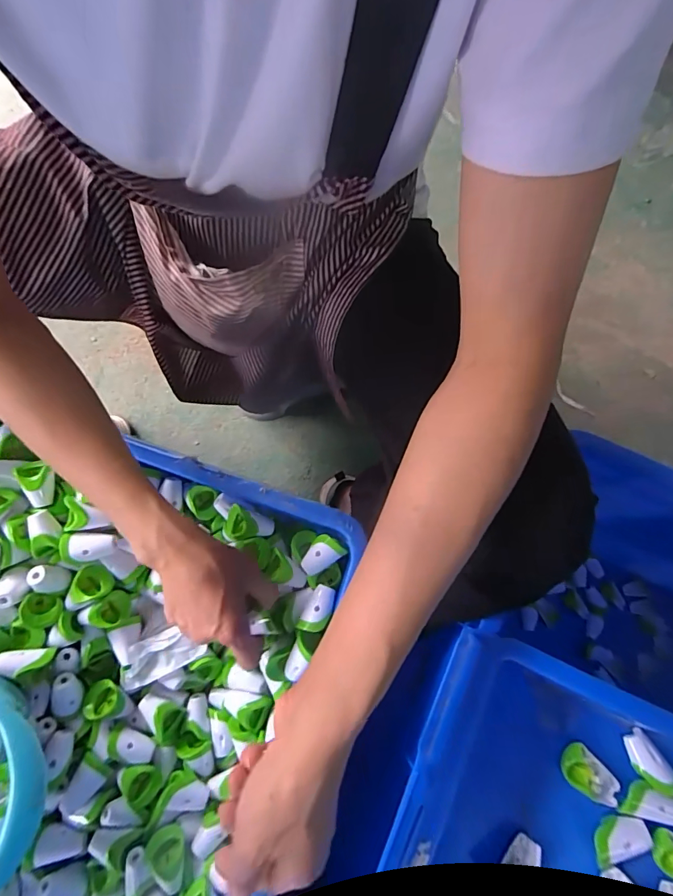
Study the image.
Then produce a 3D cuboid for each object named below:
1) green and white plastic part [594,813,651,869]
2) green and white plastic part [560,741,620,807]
[{"bbox_3d":[0.221,0.306,0.324,0.046,0.008,0.023,-29,77,-7],"label":"green and white plastic part"},{"bbox_3d":[0.205,0.265,0.336,0.048,0.008,0.030,41,79,9],"label":"green and white plastic part"}]

